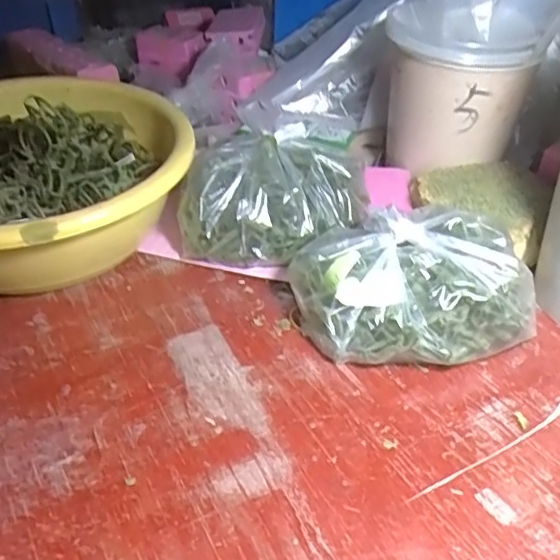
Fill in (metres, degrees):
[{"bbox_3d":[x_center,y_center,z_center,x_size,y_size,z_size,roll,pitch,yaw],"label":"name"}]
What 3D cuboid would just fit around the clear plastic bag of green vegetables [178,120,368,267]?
[{"bbox_3d":[-0.005,-0.056,0.431,0.132,0.074,0.082,4,39,4],"label":"clear plastic bag of green vegetables"}]

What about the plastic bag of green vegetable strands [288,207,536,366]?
[{"bbox_3d":[0.081,0.003,0.367,0.147,0.066,0.088,4,39,3],"label":"plastic bag of green vegetable strands"}]

